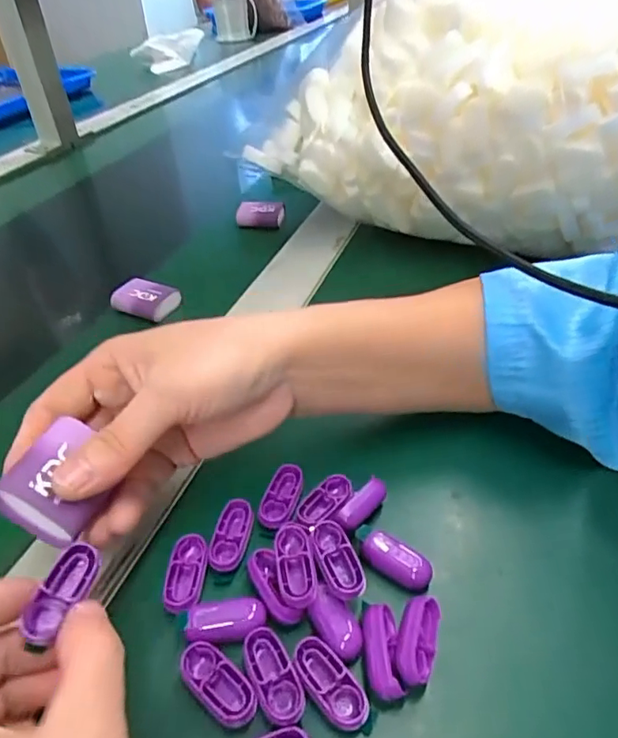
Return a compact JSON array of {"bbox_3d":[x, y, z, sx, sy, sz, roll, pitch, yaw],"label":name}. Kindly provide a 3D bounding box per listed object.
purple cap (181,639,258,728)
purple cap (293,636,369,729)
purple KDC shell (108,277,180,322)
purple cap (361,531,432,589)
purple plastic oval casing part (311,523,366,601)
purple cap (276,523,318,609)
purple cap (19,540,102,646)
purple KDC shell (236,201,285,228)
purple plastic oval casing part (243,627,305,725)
[{"bbox_3d":[-0.034,0.117,0.200,0.034,0.006,0.016,26,48,30],"label":"purple cap"},{"bbox_3d":[0.007,0.117,0.200,0.017,0.007,0.034,-28,46,-26],"label":"purple cap"},{"bbox_3d":[-0.126,-0.055,0.413,0.048,0.016,0.027,16,43,21],"label":"purple KDC shell"},{"bbox_3d":[0.039,0.084,0.237,0.031,0.010,0.014,20,45,25],"label":"purple cap"},{"bbox_3d":[0.012,0.081,0.228,0.015,0.013,0.034,-19,42,-18],"label":"purple plastic oval casing part"},{"bbox_3d":[-0.006,0.083,0.227,0.016,0.013,0.033,-5,40,-3],"label":"purple cap"},{"bbox_3d":[-0.086,0.079,0.188,0.014,0.012,0.033,17,63,23],"label":"purple cap"},{"bbox_3d":[-0.049,-0.151,0.521,0.047,0.021,0.021,6,41,11],"label":"purple KDC shell"},{"bbox_3d":[-0.013,0.116,0.202,0.016,0.008,0.033,-20,43,-19],"label":"purple plastic oval casing part"}]

